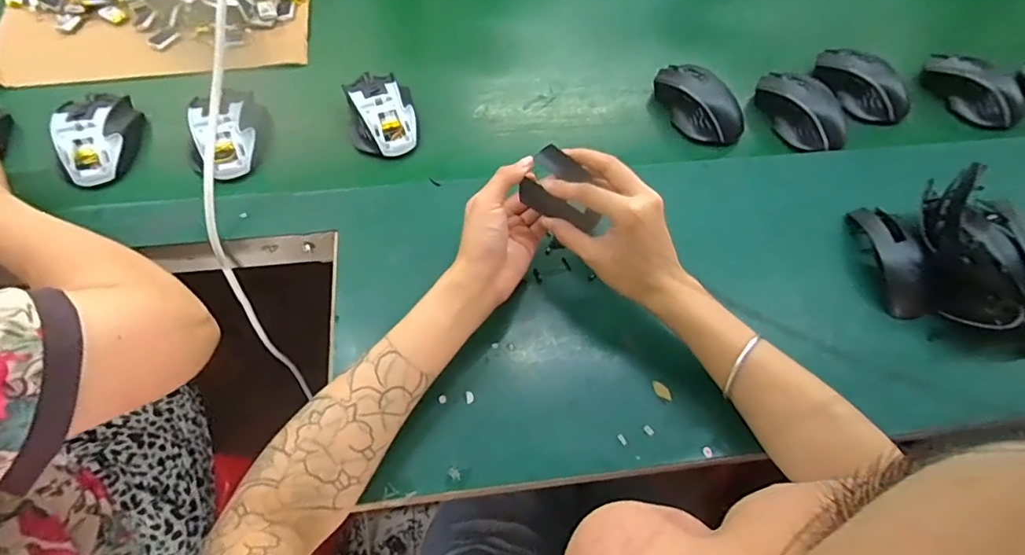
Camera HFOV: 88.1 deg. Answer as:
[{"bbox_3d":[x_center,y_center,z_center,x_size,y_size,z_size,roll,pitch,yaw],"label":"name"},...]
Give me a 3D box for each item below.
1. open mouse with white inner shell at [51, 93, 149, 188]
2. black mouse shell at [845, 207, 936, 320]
[{"bbox_3d":[-0.427,-0.148,0.547,0.072,0.040,0.111,-15,64,-9],"label":"open mouse with white inner shell"},{"bbox_3d":[0.356,-0.022,0.496,0.039,0.033,0.117,-3,62,-3],"label":"black mouse shell"}]

